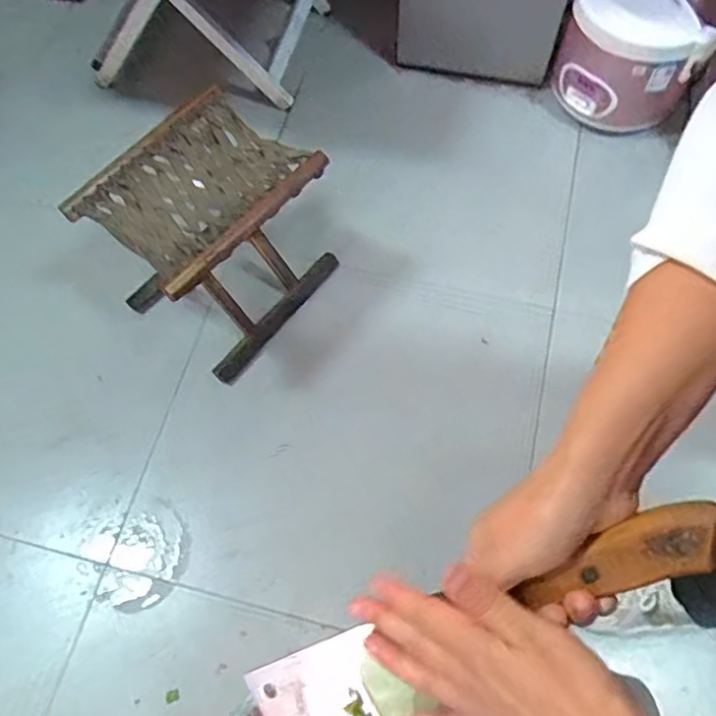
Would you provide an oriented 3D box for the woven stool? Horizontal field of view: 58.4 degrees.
[{"bbox_3d":[-0.225,-0.182,1.015,0.257,0.291,0.286,34,69,14],"label":"woven stool"}]

